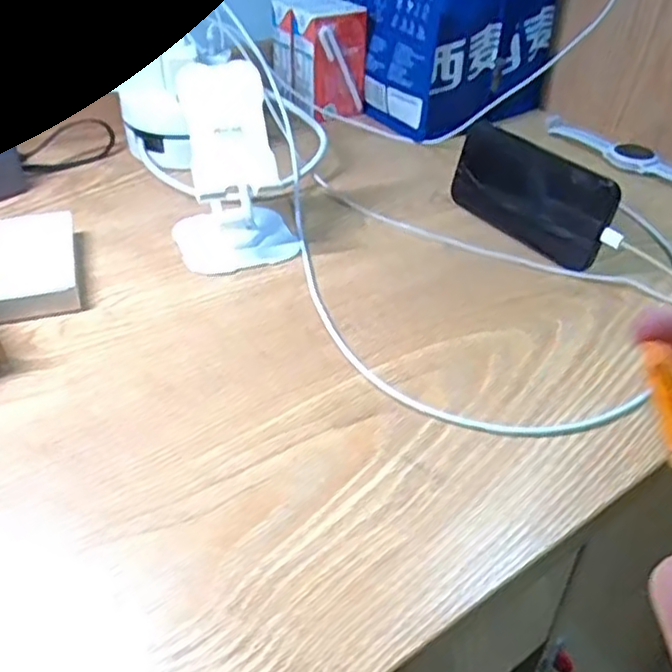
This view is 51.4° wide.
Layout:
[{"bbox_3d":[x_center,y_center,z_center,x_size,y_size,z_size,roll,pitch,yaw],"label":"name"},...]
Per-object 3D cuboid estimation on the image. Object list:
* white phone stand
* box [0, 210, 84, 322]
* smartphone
[{"bbox_3d":[-0.075,-0.120,0.504,0.090,0.122,0.077,-6,39,-10],"label":"white phone stand"},{"bbox_3d":[-0.212,-0.050,0.492,0.056,0.022,0.107,-11,40,-16],"label":"box"},{"bbox_3d":[0.150,-0.111,0.545,0.007,0.074,0.145,-17,43,-34],"label":"smartphone"}]

